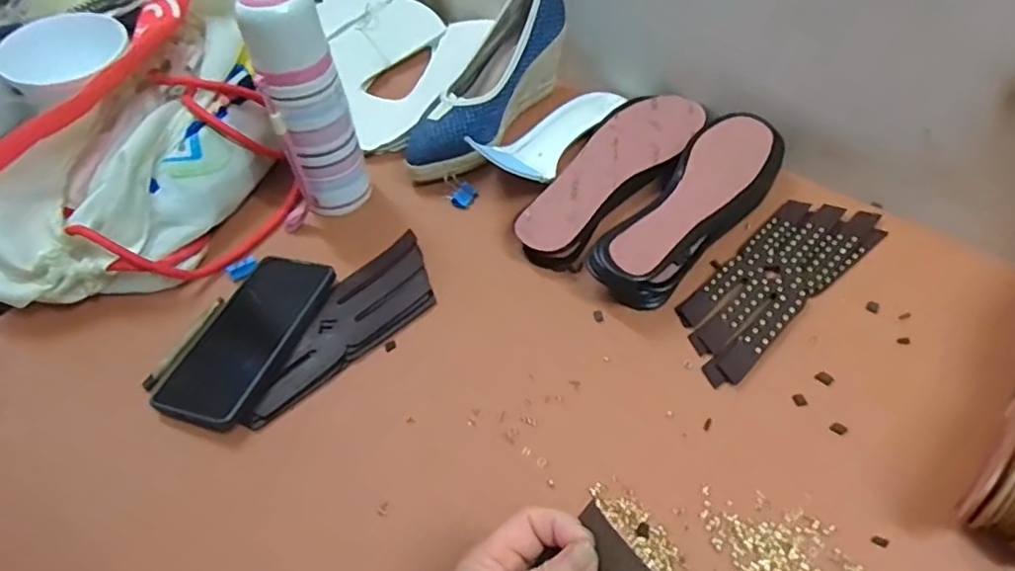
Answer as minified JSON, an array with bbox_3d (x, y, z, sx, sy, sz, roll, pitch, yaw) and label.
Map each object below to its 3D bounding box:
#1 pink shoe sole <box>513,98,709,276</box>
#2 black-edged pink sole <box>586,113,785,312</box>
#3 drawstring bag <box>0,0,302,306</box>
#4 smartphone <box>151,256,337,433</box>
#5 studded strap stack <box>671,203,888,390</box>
[{"bbox_3d":[0.101,-0.106,0.601,0.085,0.030,0.242,32,60,26],"label":"pink shoe sole"},{"bbox_3d":[0.163,-0.066,0.550,0.070,0.050,0.224,32,60,26],"label":"black-edged pink sole"},{"bbox_3d":[-0.330,-0.131,0.570,0.206,0.154,0.338,22,57,20],"label":"drawstring bag"},{"bbox_3d":[-0.211,0.040,0.512,0.086,0.012,0.161,11,51,18],"label":"smartphone"},{"bbox_3d":[0.223,-0.008,0.524,0.220,0.010,0.075,-36,58,-22],"label":"studded strap stack"}]

